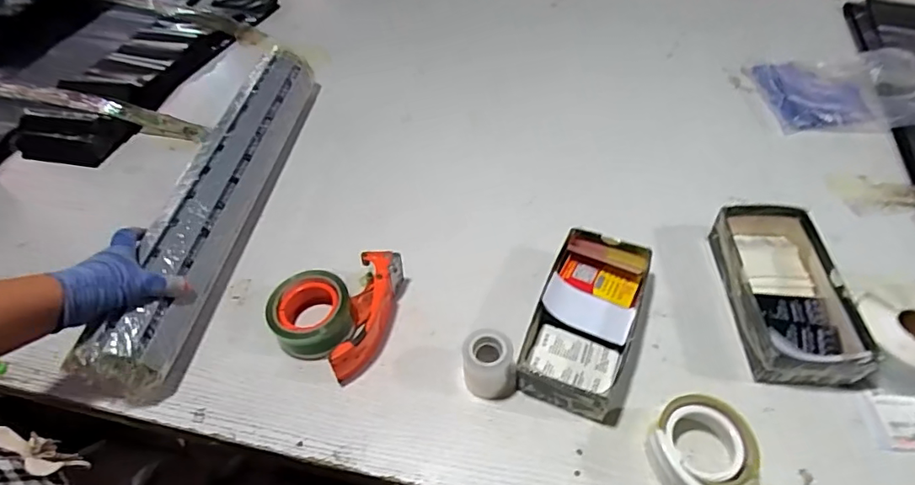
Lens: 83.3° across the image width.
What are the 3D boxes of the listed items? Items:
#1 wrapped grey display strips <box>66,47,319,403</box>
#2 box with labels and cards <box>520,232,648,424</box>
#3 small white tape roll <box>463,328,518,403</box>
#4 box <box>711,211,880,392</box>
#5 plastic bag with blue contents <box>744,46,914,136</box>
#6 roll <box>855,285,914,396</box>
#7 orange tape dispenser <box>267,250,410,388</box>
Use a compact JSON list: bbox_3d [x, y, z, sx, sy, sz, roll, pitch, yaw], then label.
[{"bbox_3d":[-0.317,-0.078,0.729,0.087,0.107,0.596,2,52,8],"label":"wrapped grey display strips"},{"bbox_3d":[0.152,0.088,0.606,0.118,0.050,0.218,13,51,16],"label":"box with labels and cards"},{"bbox_3d":[0.035,0.134,0.562,0.056,0.064,0.054,-7,49,-2],"label":"small white tape roll"},{"bbox_3d":[0.388,0.054,0.615,0.120,0.042,0.233,0,48,7],"label":"box"},{"bbox_3d":[0.681,-0.260,0.880,0.297,0.028,0.201,-7,49,-1],"label":"plastic bag with blue contents"},{"bbox_3d":[0.485,0.098,0.555,0.093,0.049,0.115,6,49,12],"label":"roll"},{"bbox_3d":[-0.140,0.077,0.628,0.128,0.067,0.150,20,53,21],"label":"orange tape dispenser"}]

